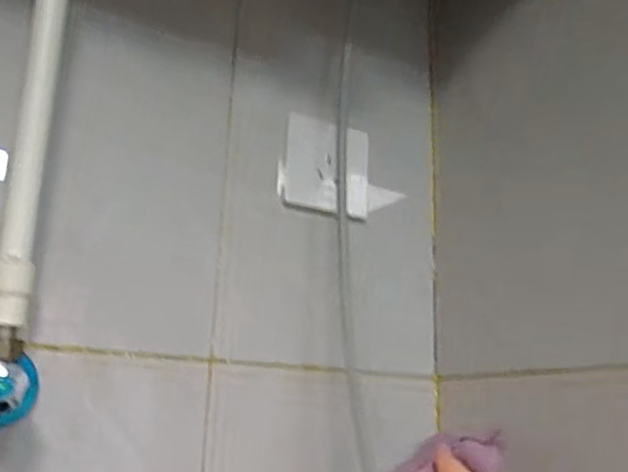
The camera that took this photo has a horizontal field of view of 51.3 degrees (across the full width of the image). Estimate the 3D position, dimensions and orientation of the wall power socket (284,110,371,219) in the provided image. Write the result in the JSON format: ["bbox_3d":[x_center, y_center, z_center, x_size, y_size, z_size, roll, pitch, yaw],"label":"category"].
[{"bbox_3d":[0.015,-0.062,0.589,0.084,0.079,0.010,7,-4,-28],"label":"wall power socket"}]

